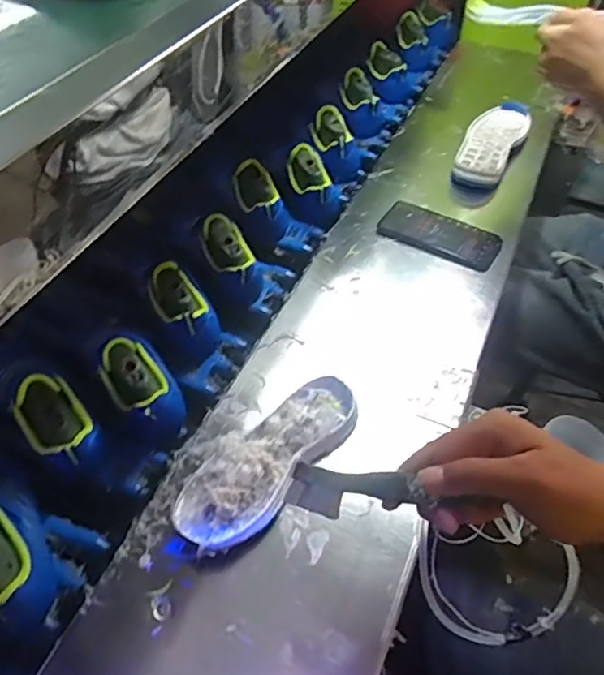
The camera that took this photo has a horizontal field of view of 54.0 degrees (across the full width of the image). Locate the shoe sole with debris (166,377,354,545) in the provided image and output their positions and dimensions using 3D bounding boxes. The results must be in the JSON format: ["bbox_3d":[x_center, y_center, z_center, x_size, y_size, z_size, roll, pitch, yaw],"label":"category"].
[{"bbox_3d":[-0.030,0.113,0.564,0.078,0.041,0.207,32,54,25],"label":"shoe sole with debris"}]

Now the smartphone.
[{"bbox_3d":[0.190,-0.141,0.813,0.157,0.016,0.078,26,52,20],"label":"smartphone"}]

